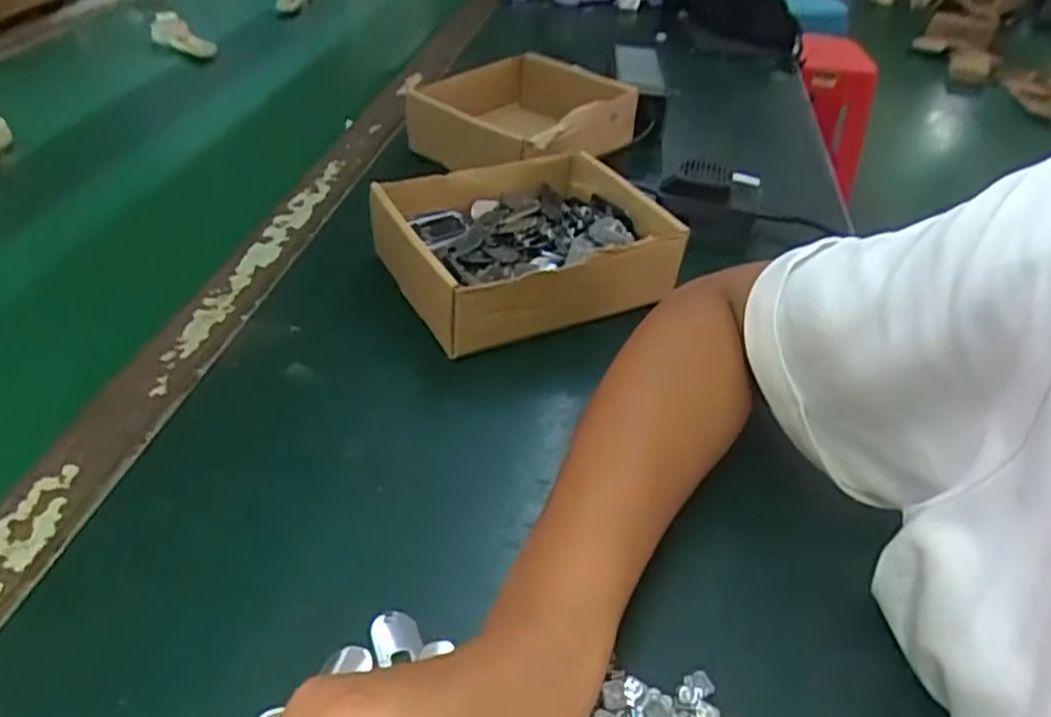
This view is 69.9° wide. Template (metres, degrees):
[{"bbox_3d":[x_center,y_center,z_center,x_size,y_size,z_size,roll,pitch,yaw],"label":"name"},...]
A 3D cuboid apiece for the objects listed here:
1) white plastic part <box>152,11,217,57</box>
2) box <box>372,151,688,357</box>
[{"bbox_3d":[-0.378,-0.353,0.829,0.084,0.027,0.025,31,44,10],"label":"white plastic part"},{"bbox_3d":[0.000,-0.077,0.496,0.173,0.052,0.150,-19,45,-26],"label":"box"}]

